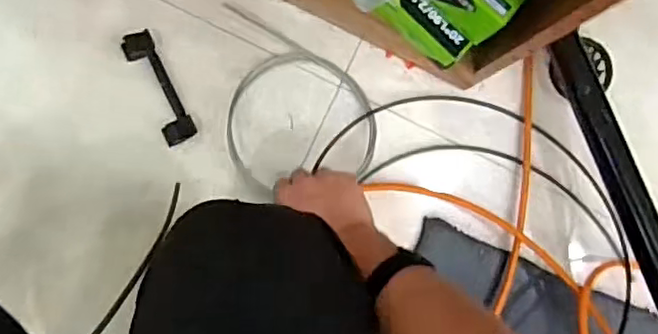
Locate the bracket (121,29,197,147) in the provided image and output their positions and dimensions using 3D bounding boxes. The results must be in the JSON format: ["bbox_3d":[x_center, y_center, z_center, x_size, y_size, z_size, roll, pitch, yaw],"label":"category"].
[{"bbox_3d":[-0.188,-0.088,0.684,0.036,0.025,0.130,-27,90,-7],"label":"bracket"}]

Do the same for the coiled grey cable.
[{"bbox_3d":[-0.032,-0.078,0.701,0.166,0.046,0.221,-3,87,-7],"label":"coiled grey cable"}]

